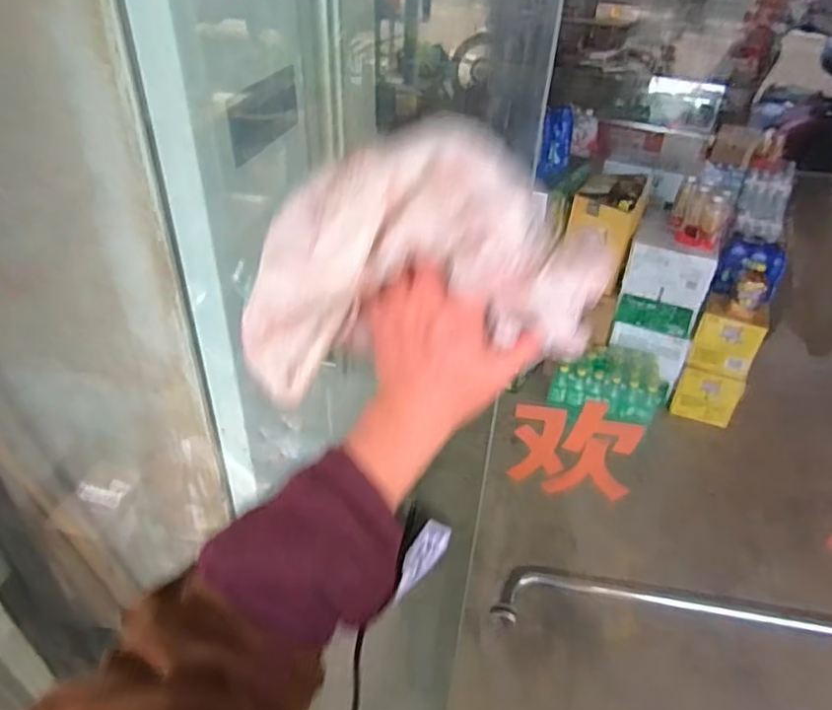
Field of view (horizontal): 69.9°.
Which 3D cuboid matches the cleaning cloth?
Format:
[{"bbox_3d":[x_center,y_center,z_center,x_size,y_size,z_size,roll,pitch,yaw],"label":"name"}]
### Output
[{"bbox_3d":[0.003,-0.046,0.331,0.195,0.146,0.044,-1,37,-6],"label":"cleaning cloth"}]

